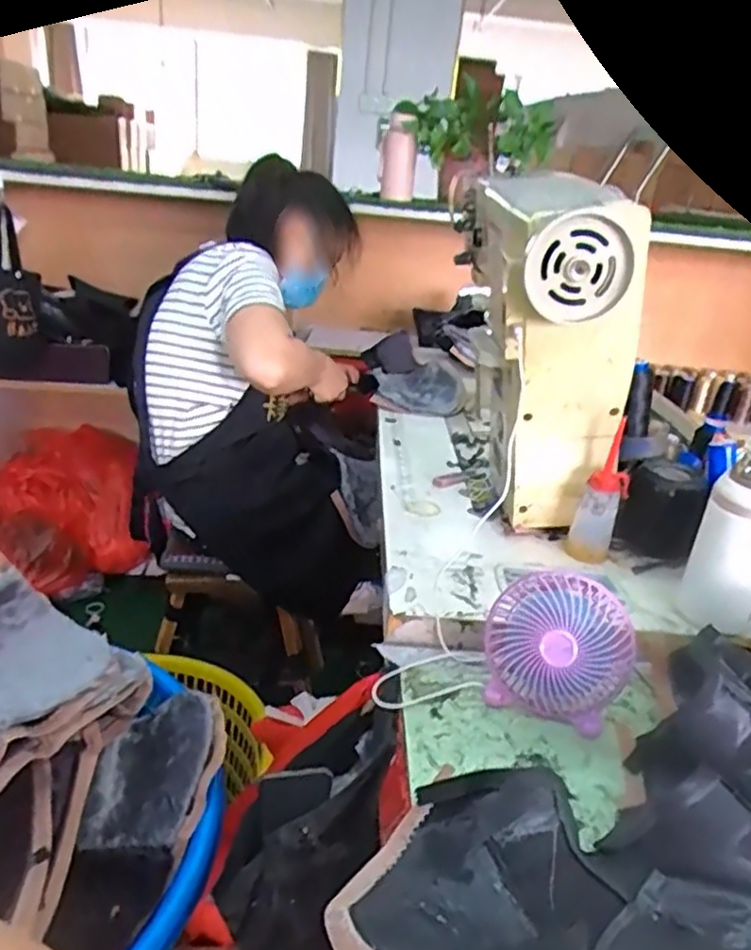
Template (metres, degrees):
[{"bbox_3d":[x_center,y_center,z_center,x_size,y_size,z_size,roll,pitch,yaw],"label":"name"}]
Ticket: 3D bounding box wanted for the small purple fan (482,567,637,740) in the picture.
[{"bbox_3d":[0.172,0.164,0.642,0.135,0.114,0.071,13,26,17],"label":"small purple fan"}]

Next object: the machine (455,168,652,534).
[{"bbox_3d":[0.216,-0.179,0.964,0.186,0.430,0.426,5,24,-1],"label":"machine"}]

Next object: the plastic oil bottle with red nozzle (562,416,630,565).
[{"bbox_3d":[0.282,0.030,0.846,0.059,0.155,0.046,-2,25,-15],"label":"plastic oil bottle with red nozzle"}]

